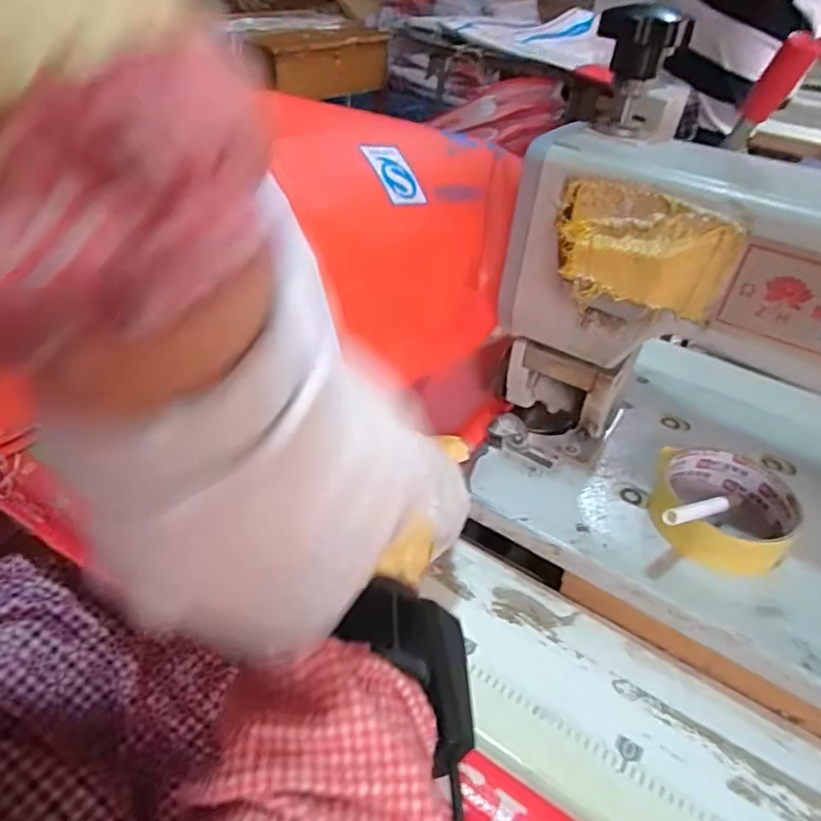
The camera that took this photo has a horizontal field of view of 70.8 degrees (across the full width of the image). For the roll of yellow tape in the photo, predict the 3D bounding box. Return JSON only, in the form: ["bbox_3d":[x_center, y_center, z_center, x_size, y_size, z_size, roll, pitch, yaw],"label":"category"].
[{"bbox_3d":[0.200,0.061,0.366,0.087,0.029,0.082,3,40,-3],"label":"roll of yellow tape"}]

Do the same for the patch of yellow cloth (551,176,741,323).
[{"bbox_3d":[0.116,-0.082,0.297,0.087,0.052,0.018,25,44,21],"label":"patch of yellow cloth"}]

